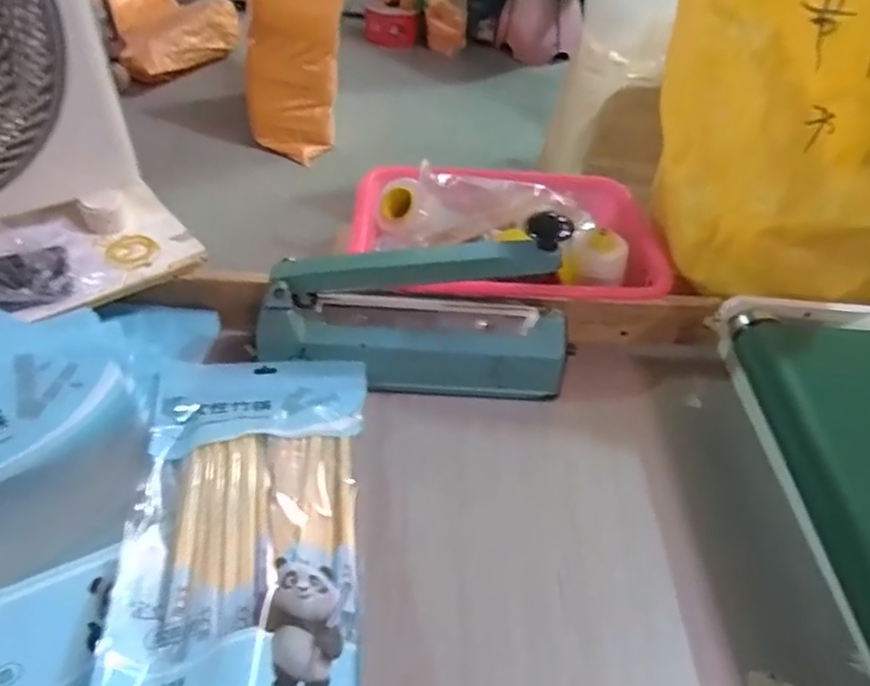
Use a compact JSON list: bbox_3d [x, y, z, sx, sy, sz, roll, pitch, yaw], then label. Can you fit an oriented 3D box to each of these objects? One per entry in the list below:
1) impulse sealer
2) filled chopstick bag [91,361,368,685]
[{"bbox_3d":[-0.019,-0.021,0.577,0.300,0.157,0.070,1,45,-6],"label":"impulse sealer"},{"bbox_3d":[-0.145,0.127,0.485,0.174,0.075,0.337,-3,46,-9],"label":"filled chopstick bag"}]

